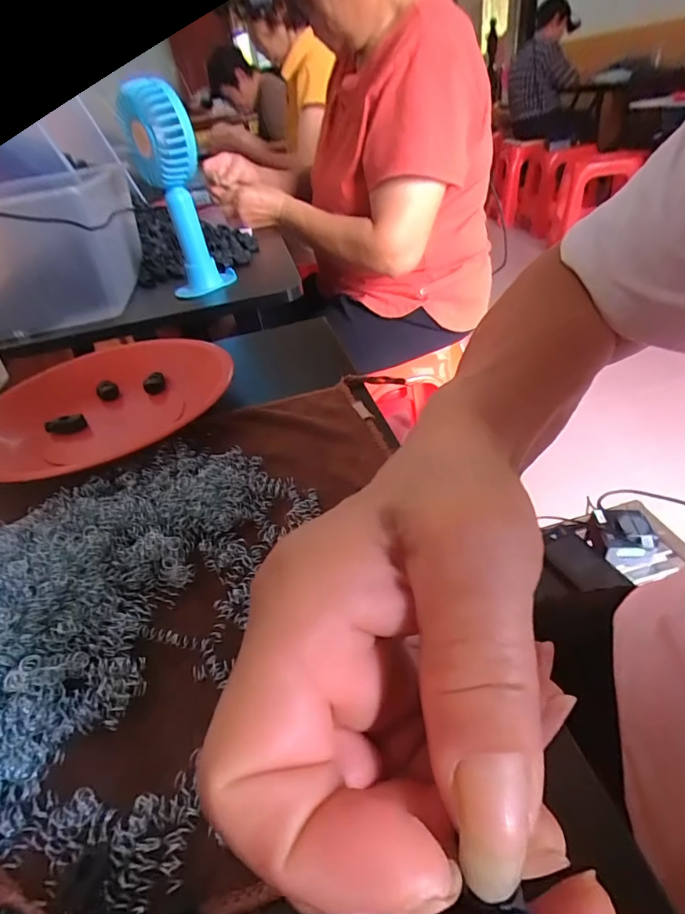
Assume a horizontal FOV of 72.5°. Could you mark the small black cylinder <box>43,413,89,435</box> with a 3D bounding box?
[{"bbox_3d":[-0.216,-0.024,0.365,0.029,0.016,0.009,-20,40,-12],"label":"small black cylinder"}]

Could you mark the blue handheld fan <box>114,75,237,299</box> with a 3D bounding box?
[{"bbox_3d":[-0.201,-0.320,0.574,0.080,0.223,0.092,-20,40,-12],"label":"blue handheld fan"}]

